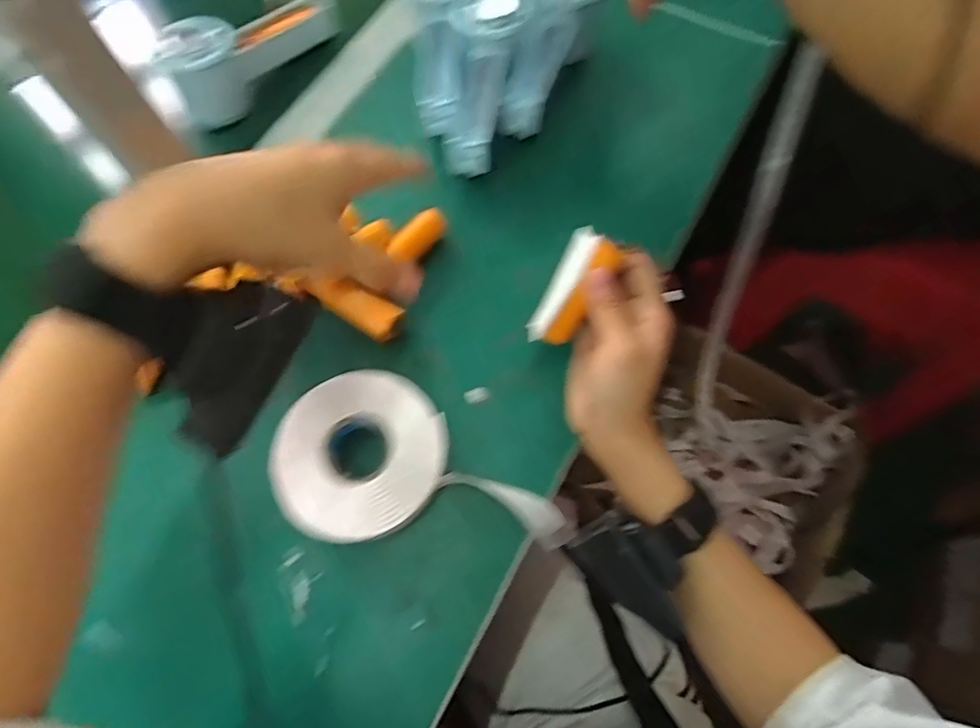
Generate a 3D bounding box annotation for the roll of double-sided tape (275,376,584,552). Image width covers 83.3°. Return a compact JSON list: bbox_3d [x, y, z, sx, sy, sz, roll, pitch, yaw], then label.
[{"bbox_3d":[-0.043,0.058,0.343,0.175,0.026,0.097,1,68,1],"label":"roll of double-sided tape"}]

